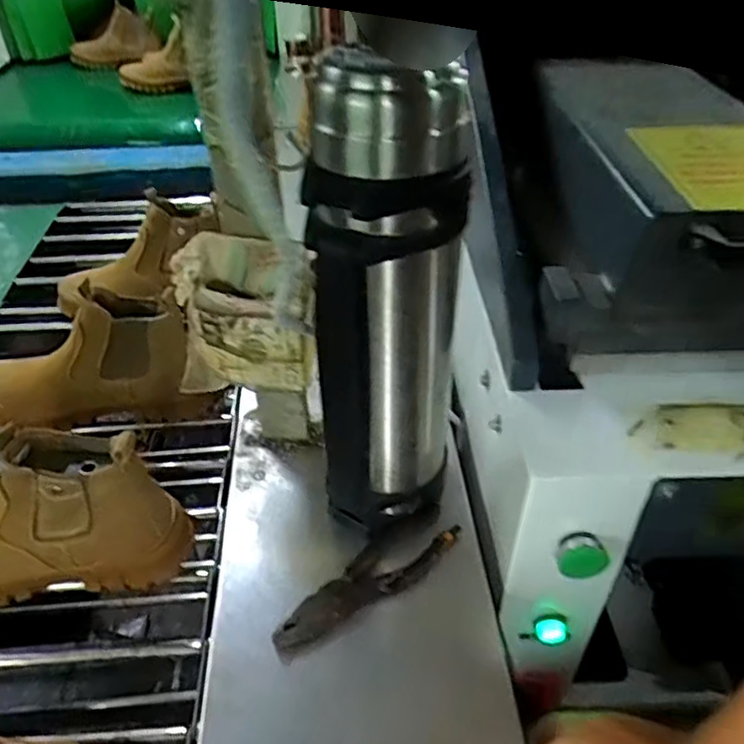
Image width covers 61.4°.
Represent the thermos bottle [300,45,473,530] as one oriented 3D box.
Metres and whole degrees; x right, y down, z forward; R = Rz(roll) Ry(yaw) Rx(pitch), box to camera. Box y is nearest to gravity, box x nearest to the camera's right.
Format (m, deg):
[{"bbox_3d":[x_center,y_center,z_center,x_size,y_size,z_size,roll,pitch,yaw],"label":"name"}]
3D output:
[{"bbox_3d":[0.014,-0.026,0.483,0.100,0.391,0.106,9,44,8],"label":"thermos bottle"}]

